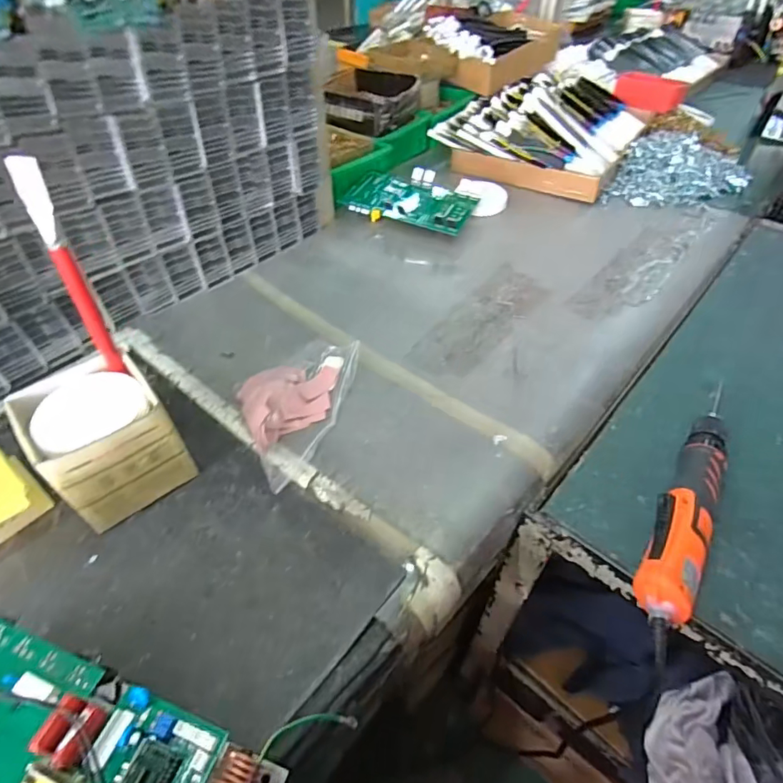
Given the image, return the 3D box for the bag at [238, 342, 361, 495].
[{"bbox_3d":[-0.126,0.012,0.555,0.130,0.038,0.211,14,49,9],"label":"bag"}]

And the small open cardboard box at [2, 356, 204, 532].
[{"bbox_3d":[-0.281,0.048,0.478,0.109,0.107,0.116,-32,55,-28],"label":"small open cardboard box"}]

